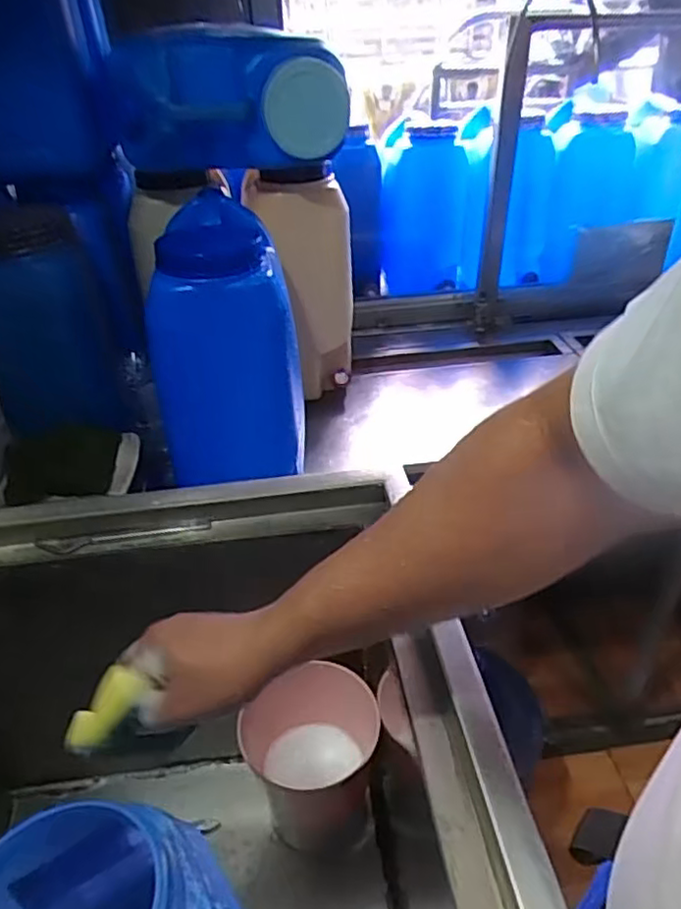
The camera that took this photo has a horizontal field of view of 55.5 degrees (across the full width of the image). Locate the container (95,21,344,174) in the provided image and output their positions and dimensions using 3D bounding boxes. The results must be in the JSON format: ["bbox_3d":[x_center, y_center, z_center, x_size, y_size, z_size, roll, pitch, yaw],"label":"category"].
[{"bbox_3d":[-0.174,-0.522,0.955,0.316,0.172,0.213,-11,36,-12],"label":"container"}]

